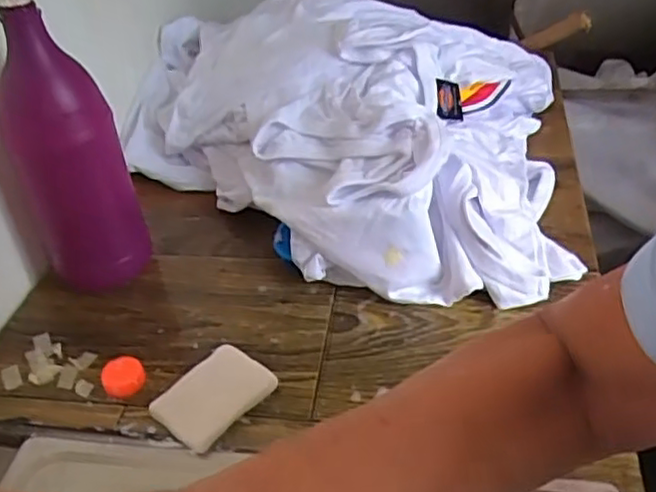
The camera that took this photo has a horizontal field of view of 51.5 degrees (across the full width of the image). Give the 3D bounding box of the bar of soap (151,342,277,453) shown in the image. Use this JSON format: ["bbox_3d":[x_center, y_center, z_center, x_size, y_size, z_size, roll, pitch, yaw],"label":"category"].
[{"bbox_3d":[-0.082,0.107,0.495,0.052,0.017,0.079,25,47,33],"label":"bar of soap"}]

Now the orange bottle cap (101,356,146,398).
[{"bbox_3d":[-0.156,0.101,0.521,0.032,0.020,0.027,-20,40,-18],"label":"orange bottle cap"}]

